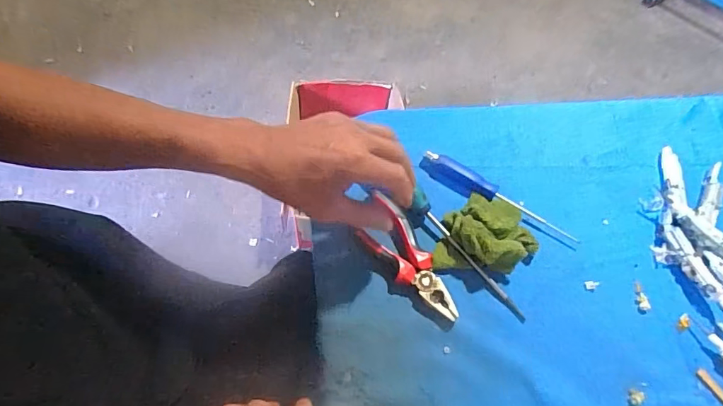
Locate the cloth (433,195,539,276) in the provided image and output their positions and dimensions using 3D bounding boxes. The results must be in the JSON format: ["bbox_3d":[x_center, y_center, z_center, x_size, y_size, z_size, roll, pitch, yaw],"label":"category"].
[{"bbox_3d":[0.132,0.028,0.493,0.110,0.042,0.089,5,62,-3],"label":"cloth"}]

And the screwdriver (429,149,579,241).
[{"bbox_3d":[0.157,-0.008,0.527,0.187,0.024,0.023,30,65,8],"label":"screwdriver"}]

